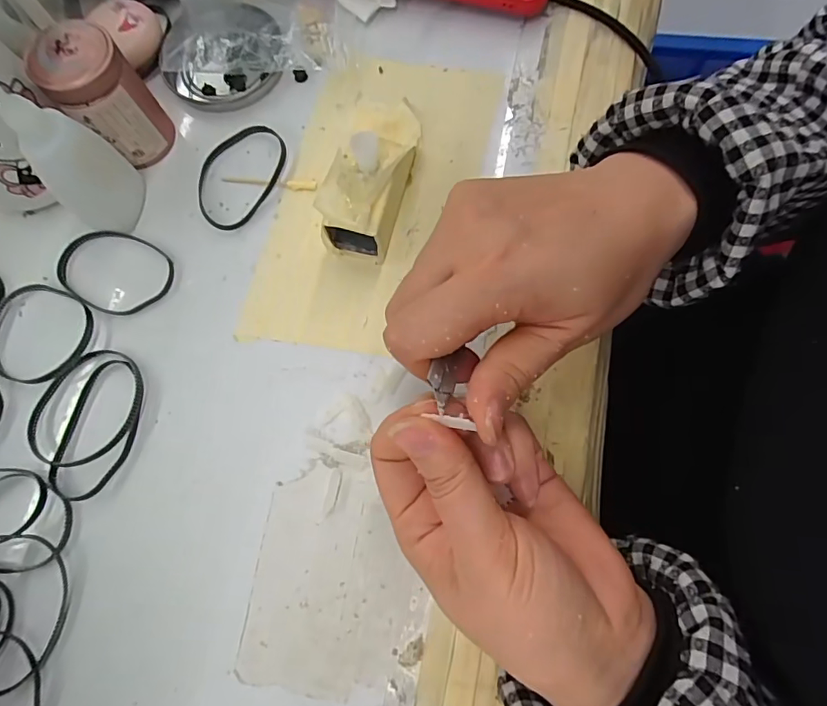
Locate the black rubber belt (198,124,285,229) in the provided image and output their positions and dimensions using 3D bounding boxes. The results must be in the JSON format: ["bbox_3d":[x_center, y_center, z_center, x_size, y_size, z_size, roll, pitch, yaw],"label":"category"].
[{"bbox_3d":[-0.106,-0.109,0.301,0.047,0.005,0.072,30,77,9],"label":"black rubber belt"}]

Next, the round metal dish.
[{"bbox_3d":[-0.121,-0.195,0.316,0.073,0.019,0.073,-13,75,-2],"label":"round metal dish"}]

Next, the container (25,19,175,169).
[{"bbox_3d":[-0.173,-0.142,0.282,0.038,0.065,0.044,42,80,12],"label":"container"}]

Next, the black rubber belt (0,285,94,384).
[{"bbox_3d":[-0.211,-0.011,0.278,0.063,0.008,0.056,23,76,8],"label":"black rubber belt"}]

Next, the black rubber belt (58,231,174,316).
[{"bbox_3d":[-0.173,-0.047,0.287,0.069,0.004,0.049,20,76,7],"label":"black rubber belt"}]

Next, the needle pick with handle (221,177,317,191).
[{"bbox_3d":[-0.087,-0.102,0.299,0.058,0.004,0.007,5,75,3],"label":"needle pick with handle"}]

